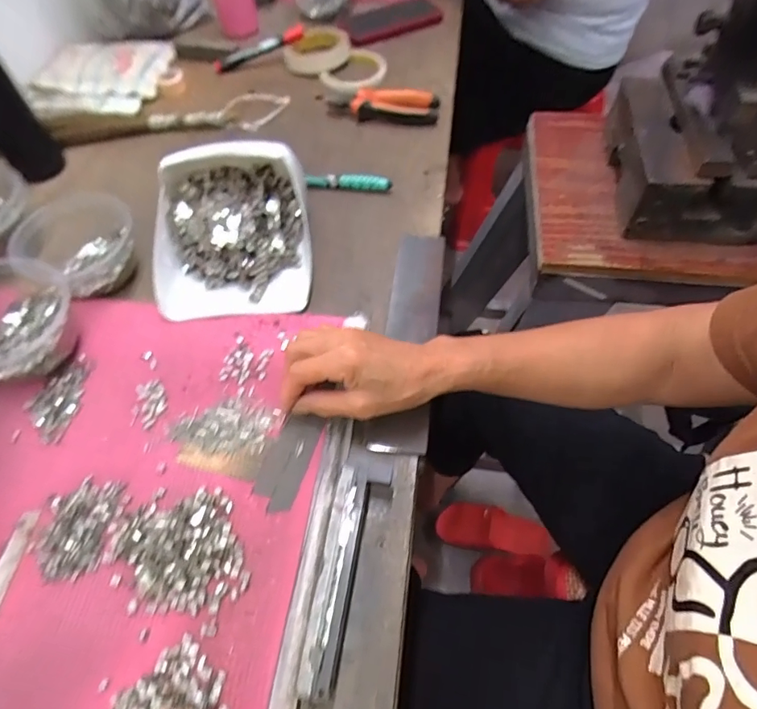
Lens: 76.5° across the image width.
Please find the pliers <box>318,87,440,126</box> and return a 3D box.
[{"bbox_3d":[-0.003,-0.349,0.658,0.165,0.031,0.050,9,59,9],"label":"pliers"}]

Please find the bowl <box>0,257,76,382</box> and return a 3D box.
[{"bbox_3d":[-0.340,-0.024,0.435,0.120,0.055,0.116,-2,58,3],"label":"bowl"}]

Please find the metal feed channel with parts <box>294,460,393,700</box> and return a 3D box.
[{"bbox_3d":[-0.024,0.146,0.341,0.034,0.027,0.158,9,59,9],"label":"metal feed channel with parts"}]

